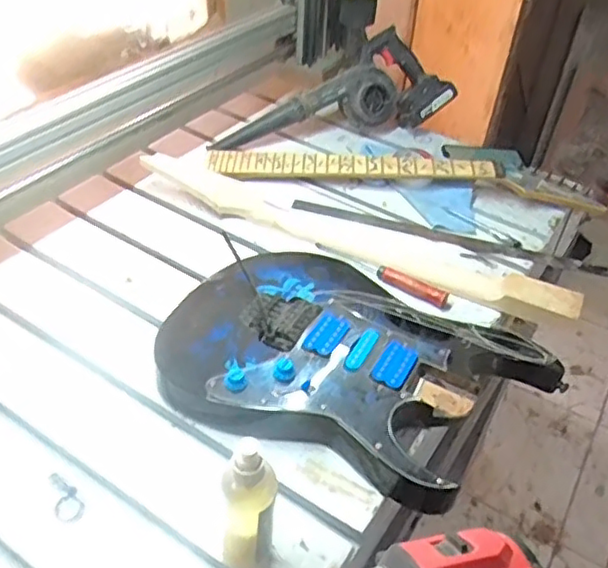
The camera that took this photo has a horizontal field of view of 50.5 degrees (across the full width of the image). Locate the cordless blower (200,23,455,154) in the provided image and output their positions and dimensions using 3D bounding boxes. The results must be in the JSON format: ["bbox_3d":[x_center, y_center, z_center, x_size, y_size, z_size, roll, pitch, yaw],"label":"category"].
[{"bbox_3d":[0.057,-0.353,1.197,0.462,0.154,0.112,-7,43,-12],"label":"cordless blower"}]

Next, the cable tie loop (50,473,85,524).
[{"bbox_3d":[-0.245,0.217,0.657,0.027,0.006,0.061,-24,49,-29],"label":"cable tie loop"}]

